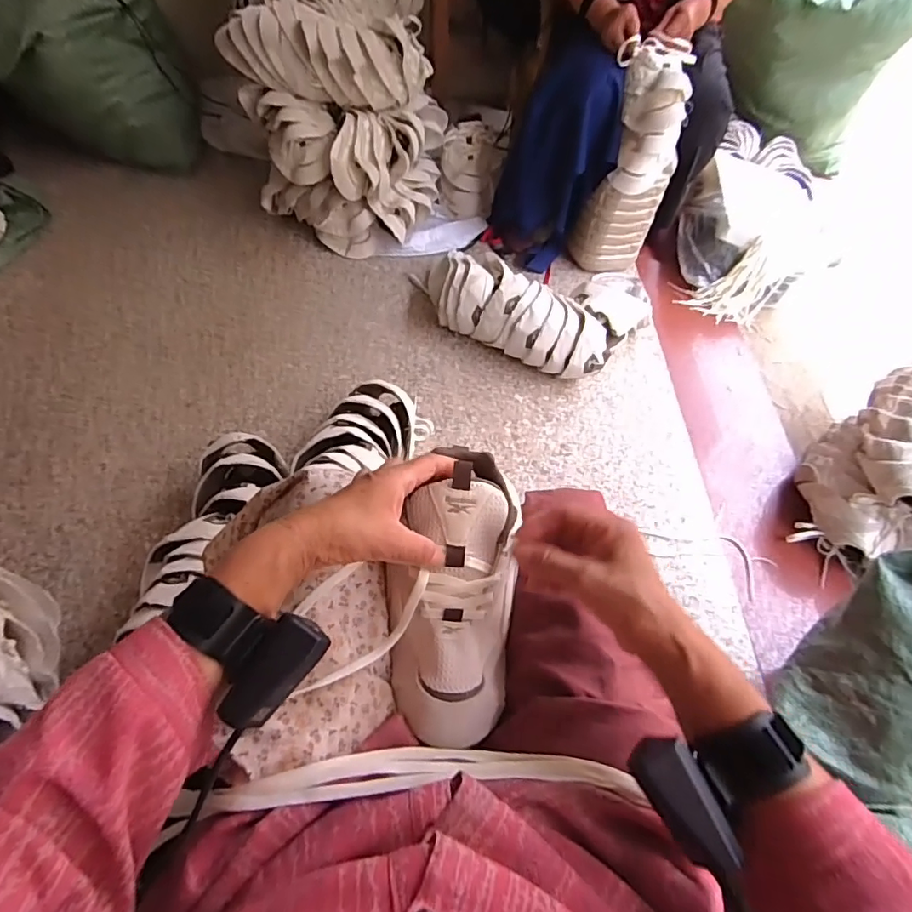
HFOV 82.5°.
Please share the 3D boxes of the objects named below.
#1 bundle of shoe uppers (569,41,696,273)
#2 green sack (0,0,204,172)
[{"bbox_3d":[0.406,-0.646,1.207,0.167,0.443,0.181,26,58,13],"label":"bundle of shoe uppers"},{"bbox_3d":[-0.932,-1.042,1.285,0.444,0.529,0.467,-17,59,-15],"label":"green sack"}]

